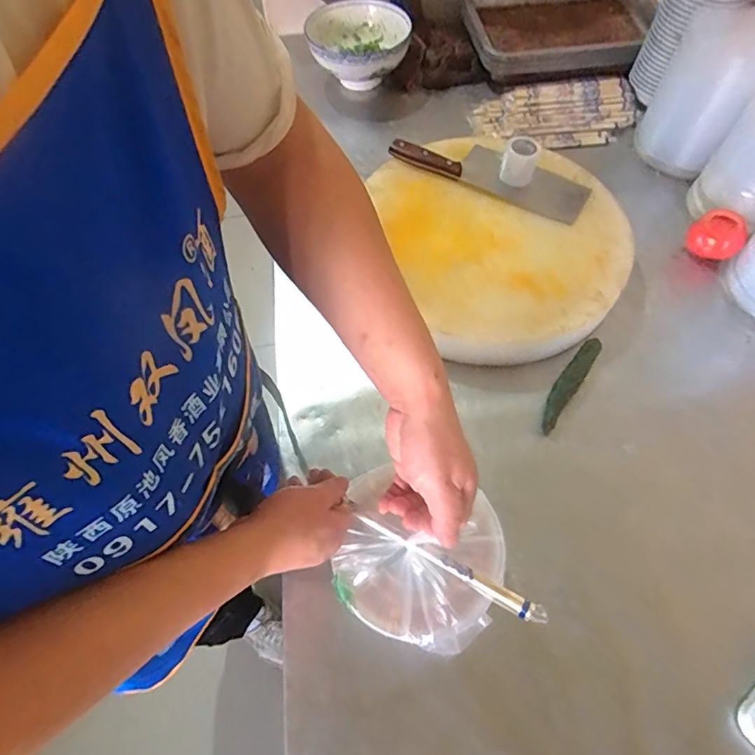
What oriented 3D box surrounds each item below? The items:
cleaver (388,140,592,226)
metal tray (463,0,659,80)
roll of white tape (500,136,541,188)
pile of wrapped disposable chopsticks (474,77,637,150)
[{"bbox_3d":[0.175,-0.326,0.809,0.310,0.027,0.090,23,63,14],"label":"cleaver"},{"bbox_3d":[0.375,-0.726,1.054,0.383,0.069,0.293,-11,61,-5],"label":"metal tray"},{"bbox_3d":[0.218,-0.334,0.779,0.051,0.051,0.049,15,62,10],"label":"roll of white tape"},{"bbox_3d":[0.340,-0.497,0.958,0.309,0.046,0.158,-13,61,-6],"label":"pile of wrapped disposable chopsticks"}]

